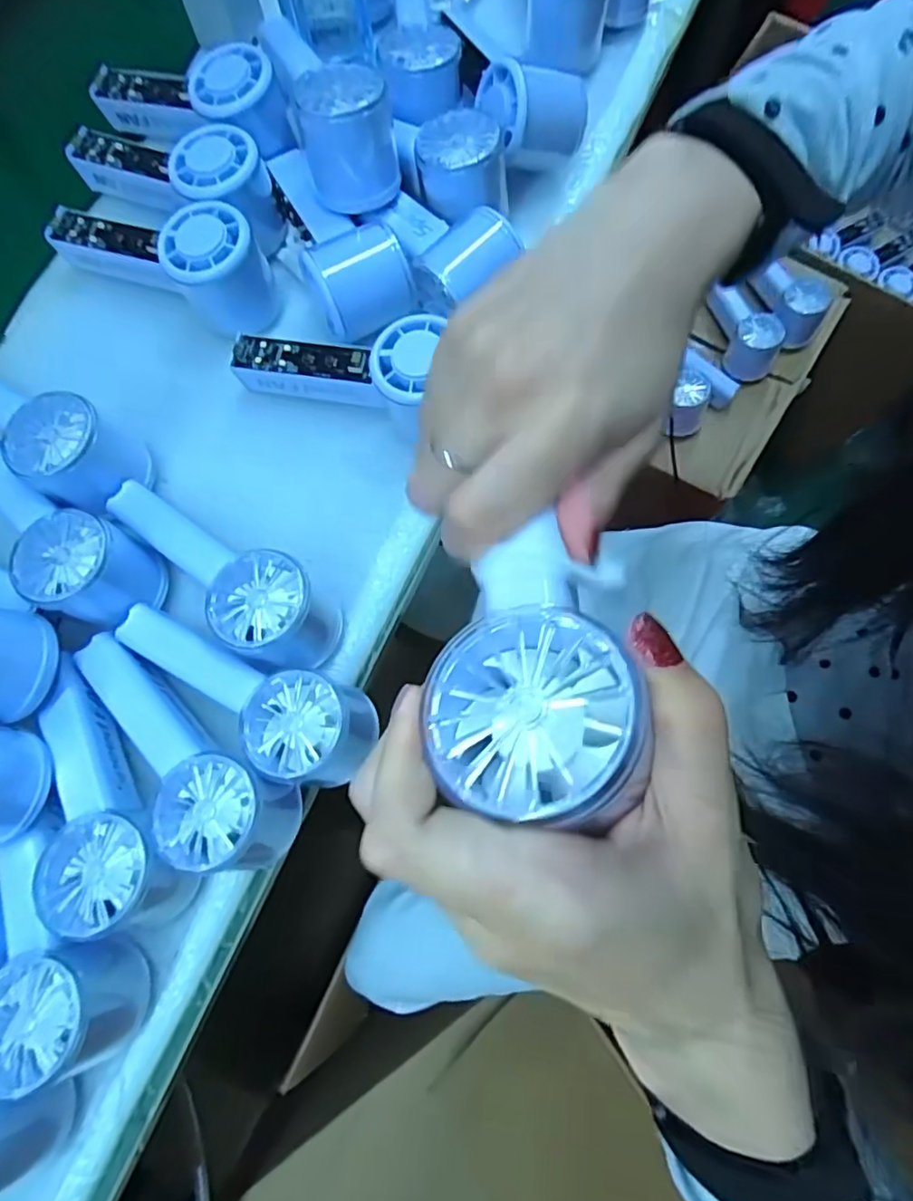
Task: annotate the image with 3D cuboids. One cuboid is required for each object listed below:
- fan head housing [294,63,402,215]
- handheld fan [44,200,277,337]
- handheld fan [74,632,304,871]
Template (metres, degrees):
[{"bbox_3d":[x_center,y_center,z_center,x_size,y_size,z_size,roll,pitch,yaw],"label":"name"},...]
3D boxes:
[{"bbox_3d":[-0.067,-0.287,0.375,0.058,0.051,0.059,-12,76,-2],"label":"fan head housing"},{"bbox_3d":[-0.196,-0.232,0.395,0.155,0.054,0.058,25,77,7],"label":"handheld fan"},{"bbox_3d":[-0.151,0.081,0.322,0.149,0.057,0.050,41,80,10],"label":"handheld fan"}]

